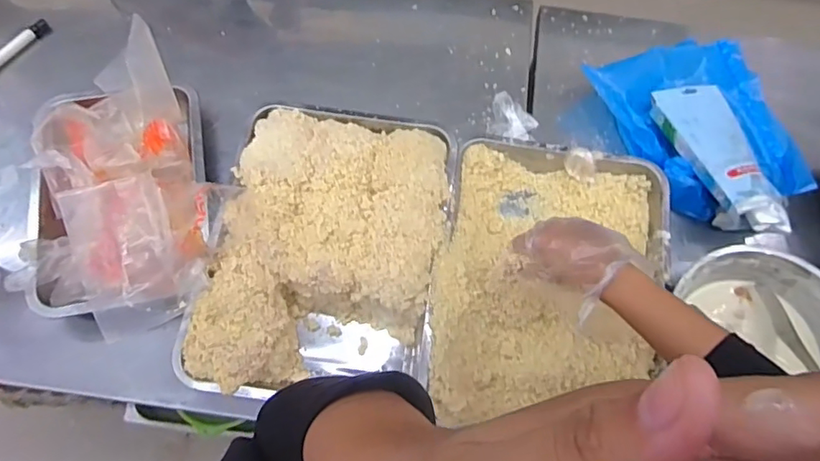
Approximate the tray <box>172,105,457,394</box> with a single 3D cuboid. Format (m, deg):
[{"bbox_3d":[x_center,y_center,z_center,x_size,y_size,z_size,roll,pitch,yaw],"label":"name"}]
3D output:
[{"bbox_3d":[-0.097,0.020,0.682,0.270,0.079,0.362,10,68,2],"label":"tray"}]

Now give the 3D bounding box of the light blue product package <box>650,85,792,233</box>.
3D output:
[{"bbox_3d":[0.424,-0.106,0.729,0.115,0.056,0.237,-13,69,-7],"label":"light blue product package"}]

